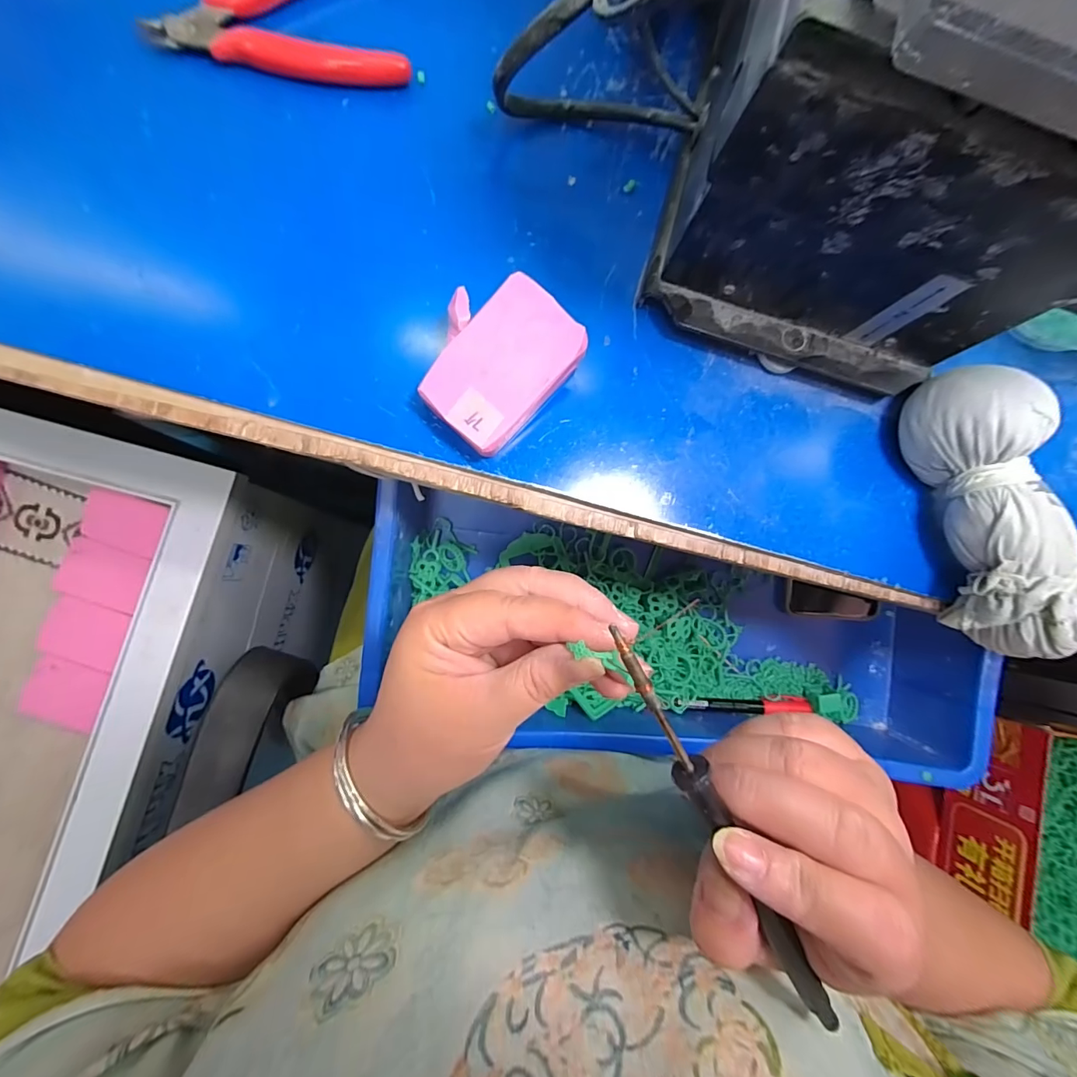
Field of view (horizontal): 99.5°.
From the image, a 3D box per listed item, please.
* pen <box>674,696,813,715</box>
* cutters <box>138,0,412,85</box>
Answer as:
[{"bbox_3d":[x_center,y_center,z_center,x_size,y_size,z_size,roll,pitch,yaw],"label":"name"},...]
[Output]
[{"bbox_3d":[0.166,0.136,0.371,0.113,0.013,0.012,1,86,-5],"label":"pen"},{"bbox_3d":[-0.129,-0.268,0.227,0.119,0.010,0.076,-4,87,-6],"label":"cutters"}]

